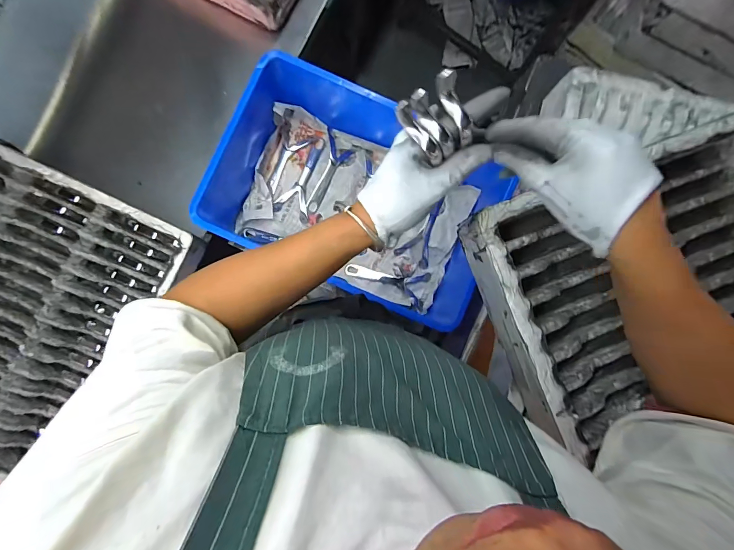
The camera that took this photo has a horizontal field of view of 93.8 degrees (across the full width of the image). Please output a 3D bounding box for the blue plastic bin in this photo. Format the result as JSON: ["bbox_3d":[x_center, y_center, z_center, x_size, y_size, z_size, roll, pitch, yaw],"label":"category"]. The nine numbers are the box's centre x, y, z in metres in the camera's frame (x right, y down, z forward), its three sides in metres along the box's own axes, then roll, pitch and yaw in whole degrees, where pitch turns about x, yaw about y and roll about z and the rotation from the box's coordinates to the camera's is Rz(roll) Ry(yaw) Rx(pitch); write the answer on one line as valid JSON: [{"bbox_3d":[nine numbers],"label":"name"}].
[{"bbox_3d":[-0.015,-0.160,0.722,0.529,0.186,0.346,21,87,-3],"label":"blue plastic bin"}]

